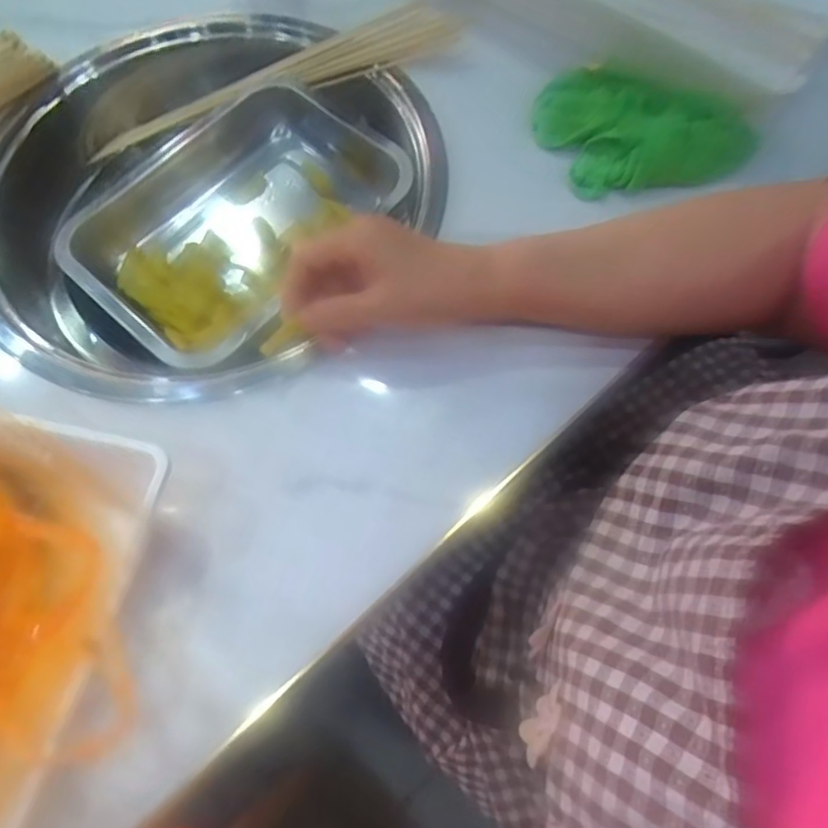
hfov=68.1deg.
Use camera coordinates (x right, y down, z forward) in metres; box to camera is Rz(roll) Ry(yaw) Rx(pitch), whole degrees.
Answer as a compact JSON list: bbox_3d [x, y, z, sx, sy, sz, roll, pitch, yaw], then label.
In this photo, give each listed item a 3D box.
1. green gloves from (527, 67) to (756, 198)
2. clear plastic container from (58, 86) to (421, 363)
[{"bbox_3d":[0.181,-0.236,0.496,0.156,0.024,0.117,-7,67,-1],"label":"green gloves"},{"bbox_3d":[-0.150,-0.164,0.529,0.210,0.064,0.260,37,73,16],"label":"clear plastic container"}]

